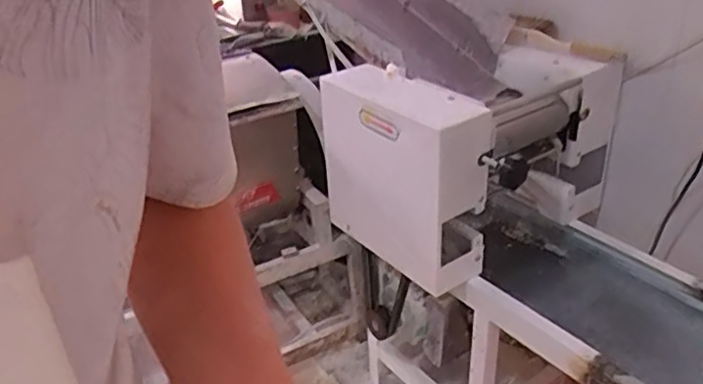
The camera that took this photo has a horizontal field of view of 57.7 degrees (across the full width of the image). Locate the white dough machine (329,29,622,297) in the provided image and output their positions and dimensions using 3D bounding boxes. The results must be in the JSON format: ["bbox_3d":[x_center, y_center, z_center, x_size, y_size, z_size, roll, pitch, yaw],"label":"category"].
[{"bbox_3d":[0.248,-0.090,1.336,0.475,0.367,0.421,-22,35,-29],"label":"white dough machine"}]

